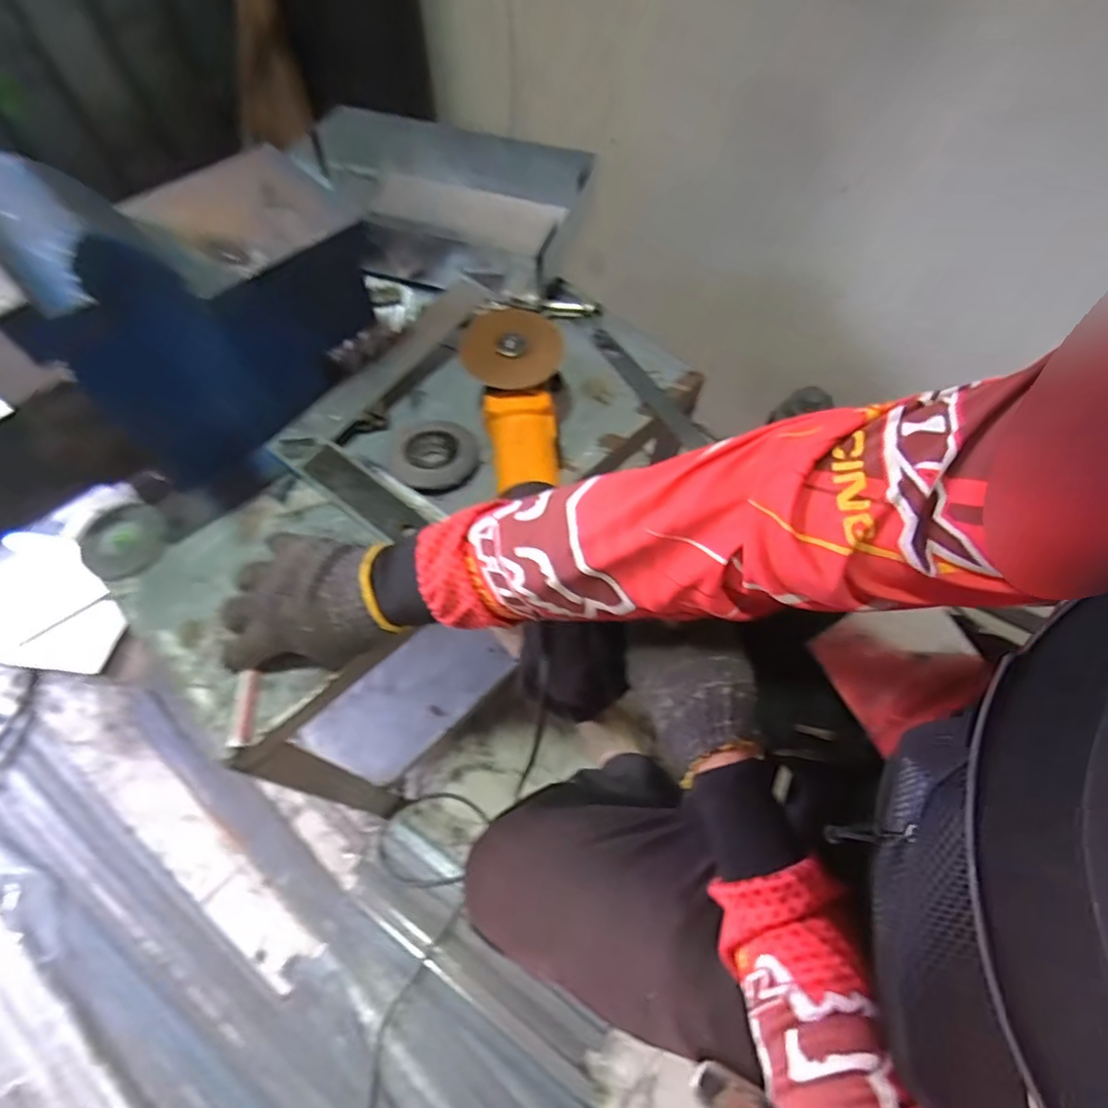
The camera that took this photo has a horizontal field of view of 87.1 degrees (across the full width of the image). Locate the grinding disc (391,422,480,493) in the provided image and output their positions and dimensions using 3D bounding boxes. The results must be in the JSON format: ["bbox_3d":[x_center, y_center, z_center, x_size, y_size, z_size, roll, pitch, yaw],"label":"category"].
[{"bbox_3d":[-0.121,-0.103,0.602,0.085,0.012,0.095,8,61,2],"label":"grinding disc"}]

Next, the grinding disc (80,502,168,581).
[{"bbox_3d":[-0.403,-0.014,0.548,0.070,0.006,0.075,0,76,0],"label":"grinding disc"}]

